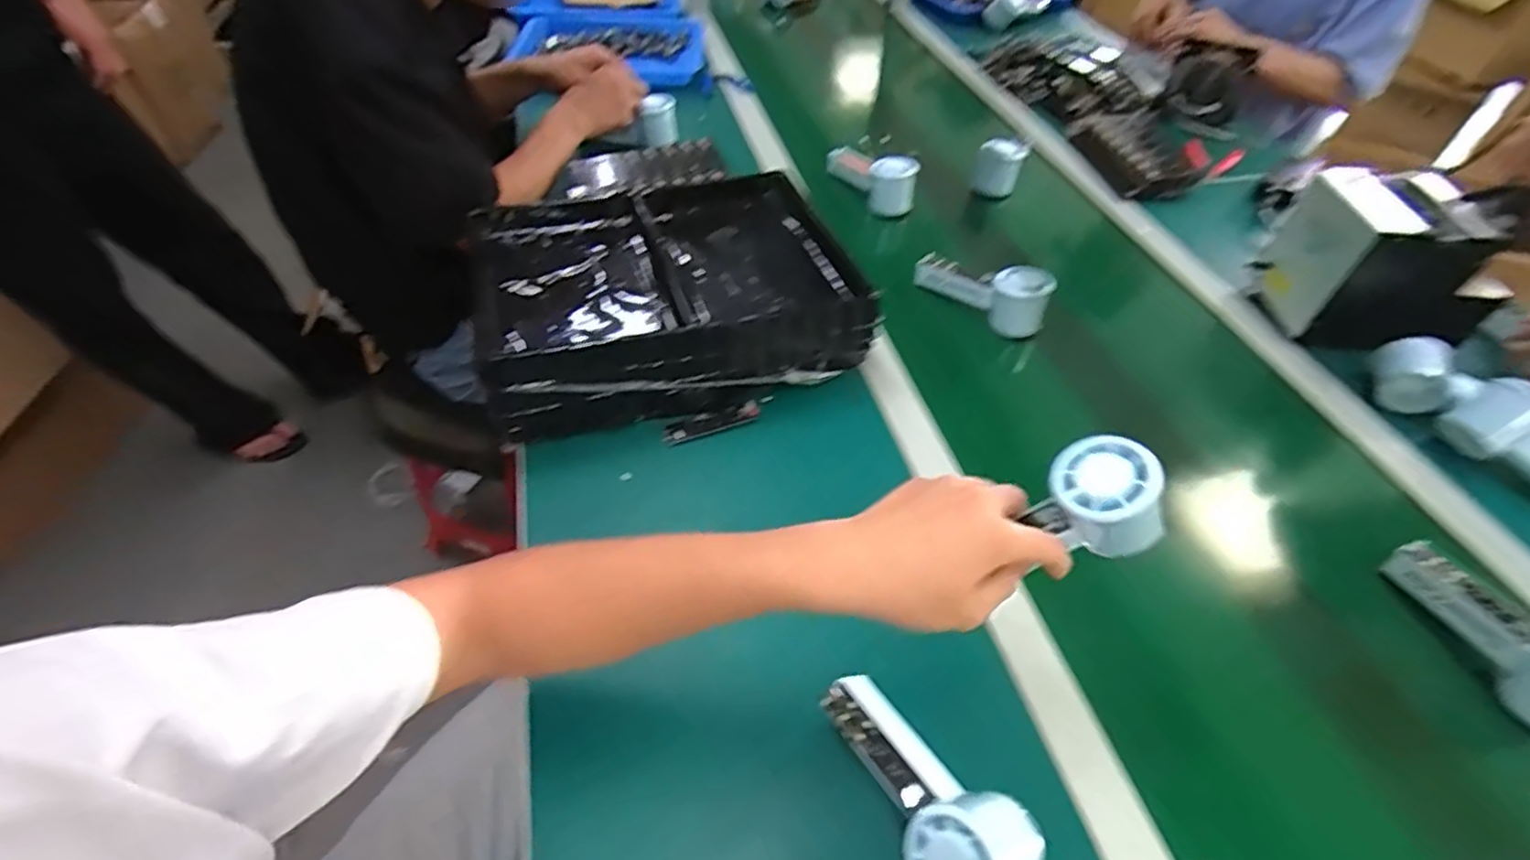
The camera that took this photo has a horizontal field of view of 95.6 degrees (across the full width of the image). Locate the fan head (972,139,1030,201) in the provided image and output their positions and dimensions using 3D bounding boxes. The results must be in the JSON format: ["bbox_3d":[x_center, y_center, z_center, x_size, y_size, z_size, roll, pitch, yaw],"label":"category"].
[{"bbox_3d":[0.334,-0.377,0.989,0.062,0.066,0.076,17,49,12],"label":"fan head"}]

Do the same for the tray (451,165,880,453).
[{"bbox_3d":[-0.109,-0.159,0.751,0.382,0.081,0.304,-11,49,-12],"label":"tray"}]

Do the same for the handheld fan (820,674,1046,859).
[{"bbox_3d":[0.105,0.207,0.428,0.083,0.049,0.143,-17,50,-17],"label":"handheld fan"}]

